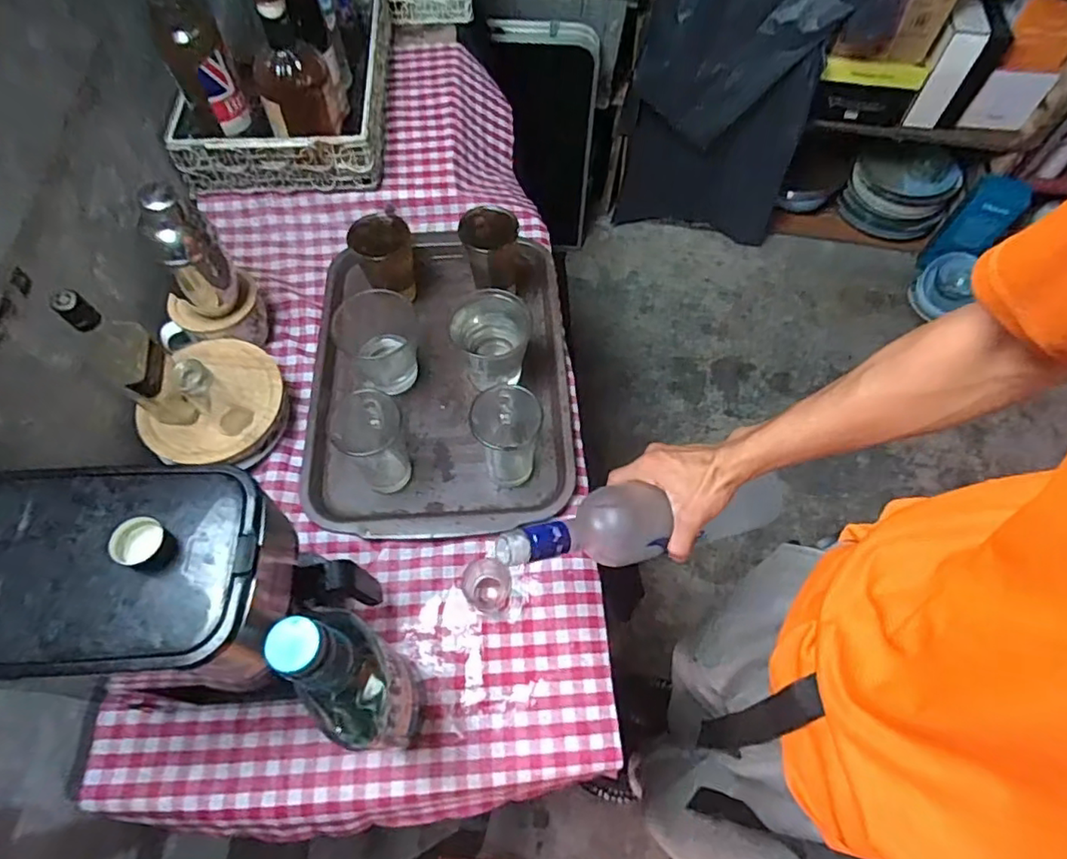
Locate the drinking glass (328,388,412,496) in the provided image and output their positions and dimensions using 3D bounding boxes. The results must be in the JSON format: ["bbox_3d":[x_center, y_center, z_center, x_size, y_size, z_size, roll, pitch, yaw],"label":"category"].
[{"bbox_3d":[-0.170,0.015,0.654,0.071,0.101,0.077,0,61,0],"label":"drinking glass"}]

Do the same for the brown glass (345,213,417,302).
[{"bbox_3d":[-0.184,-0.209,0.763,0.070,0.095,0.079,-15,62,-9],"label":"brown glass"}]

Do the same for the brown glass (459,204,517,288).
[{"bbox_3d":[-0.053,-0.223,0.755,0.065,0.093,0.075,-6,61,-4],"label":"brown glass"}]

